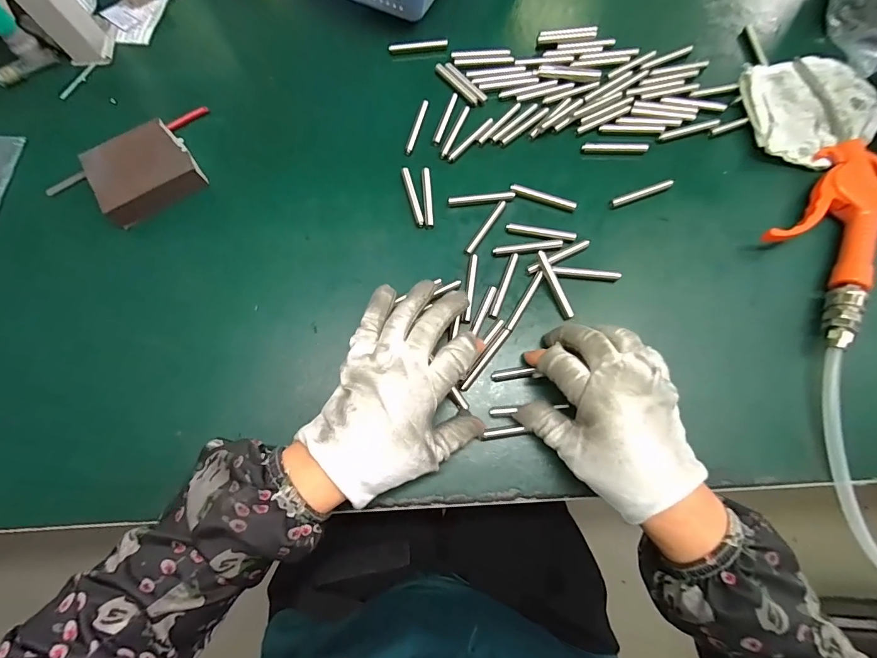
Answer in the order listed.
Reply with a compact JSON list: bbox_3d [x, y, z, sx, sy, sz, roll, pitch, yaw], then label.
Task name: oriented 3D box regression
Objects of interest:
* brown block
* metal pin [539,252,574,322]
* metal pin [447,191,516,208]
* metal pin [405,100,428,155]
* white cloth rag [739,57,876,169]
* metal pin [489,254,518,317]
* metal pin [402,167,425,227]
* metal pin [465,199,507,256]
[{"bbox_3d":[-0.259,-0.138,0.347,0.082,0.029,0.066,-36,78,-7],"label":"brown block"},{"bbox_3d":[0.094,-0.035,0.318,0.008,0.011,0.057,-22,76,-4],"label":"metal pin"},{"bbox_3d":[0.038,-0.114,0.345,0.058,0.007,0.007,-6,76,0],"label":"metal pin"},{"bbox_3d":[-0.020,-0.189,0.366,0.007,0.004,0.061,16,77,5],"label":"metal pin"},{"bbox_3d":[0.335,-0.199,0.355,0.105,0.017,0.109,-2,76,1],"label":"white cloth rag"},{"bbox_3d":[0.054,-0.036,0.322,0.007,0.004,0.058,20,77,6],"label":"metal pin"},{"bbox_3d":[-0.022,-0.118,0.348,0.007,0.004,0.060,-14,76,-2],"label":"metal pin"},{"bbox_3d":[0.041,-0.088,0.338,0.007,0.005,0.058,34,79,9],"label":"metal pin"}]

